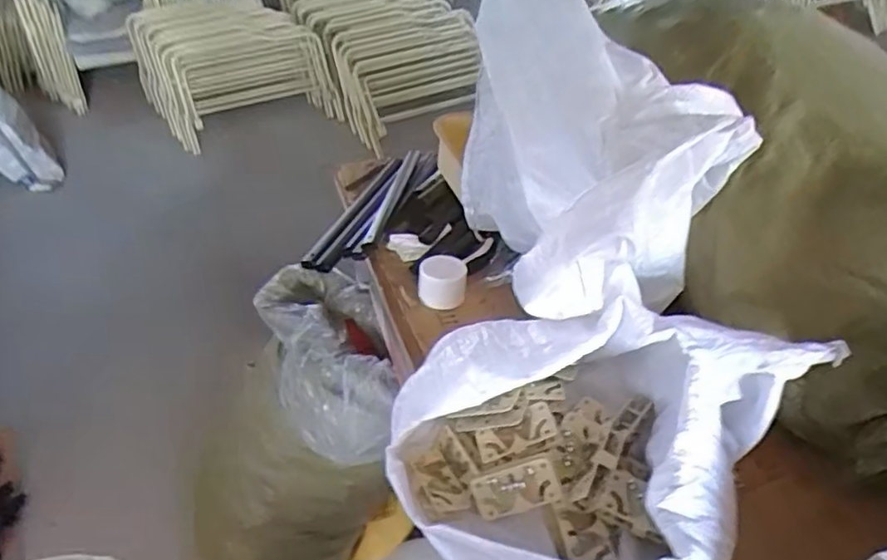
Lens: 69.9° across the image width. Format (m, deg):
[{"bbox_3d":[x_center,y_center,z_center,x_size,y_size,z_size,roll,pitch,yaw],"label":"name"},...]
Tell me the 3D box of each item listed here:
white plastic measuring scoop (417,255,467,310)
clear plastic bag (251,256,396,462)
[{"bbox_3d":[-0.001,0.002,0.888,0.066,0.053,0.062,-2,37,3],"label":"white plastic measuring scoop"},{"bbox_3d":[-0.232,0.155,1.269,0.226,0.152,0.430,-13,38,-11],"label":"clear plastic bag"}]

